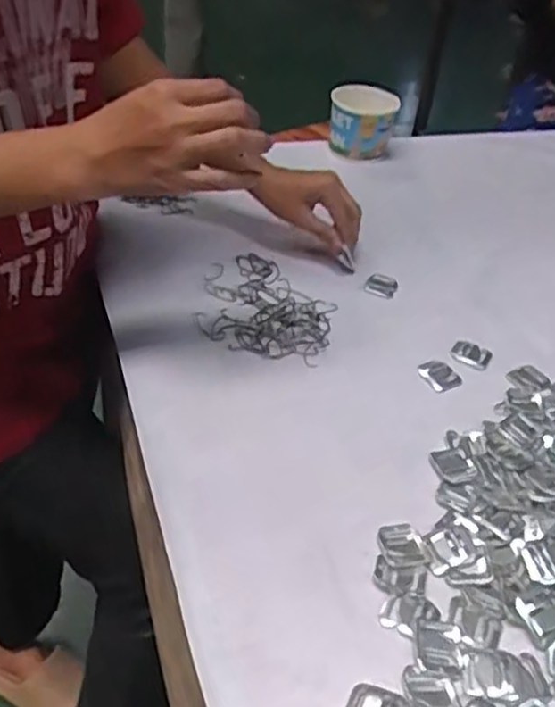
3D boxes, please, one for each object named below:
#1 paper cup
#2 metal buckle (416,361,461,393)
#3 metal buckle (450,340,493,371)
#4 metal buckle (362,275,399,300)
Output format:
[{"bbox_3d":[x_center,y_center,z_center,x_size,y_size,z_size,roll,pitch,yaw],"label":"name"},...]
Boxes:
[{"bbox_3d":[0.110,-0.300,0.935,0.084,0.085,0.075,11,41,4],"label":"paper cup"},{"bbox_3d":[0.146,0.020,0.635,0.029,0.007,0.034,-19,47,-27],"label":"metal buckle"},{"bbox_3d":[0.181,0.001,0.657,0.035,0.007,0.028,25,44,20],"label":"metal buckle"},{"bbox_3d":[0.107,-0.070,0.726,0.032,0.004,0.030,15,41,9],"label":"metal buckle"}]

